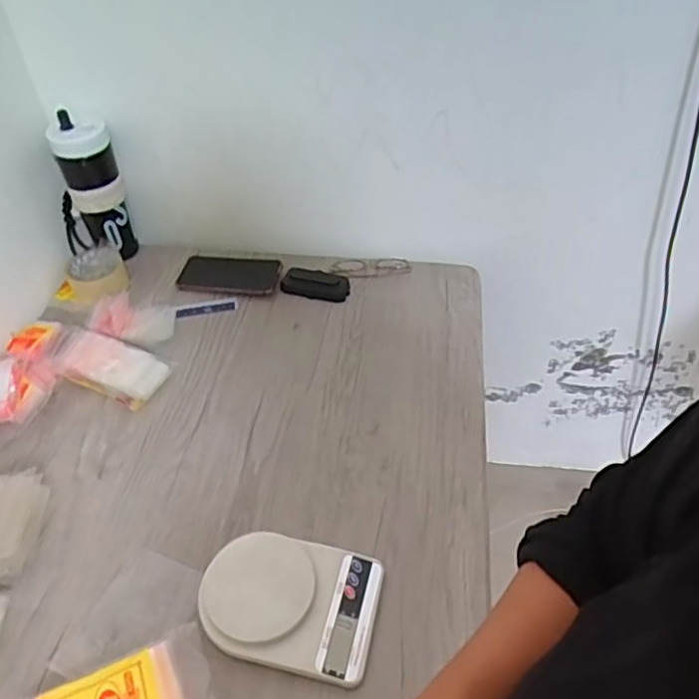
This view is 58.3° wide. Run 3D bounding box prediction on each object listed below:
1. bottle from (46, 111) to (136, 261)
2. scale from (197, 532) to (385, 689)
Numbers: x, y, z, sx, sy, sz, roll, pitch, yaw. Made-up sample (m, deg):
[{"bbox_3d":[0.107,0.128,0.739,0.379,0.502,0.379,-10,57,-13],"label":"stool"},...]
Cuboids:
[{"bbox_3d":[-0.408,-0.243,0.991,0.101,0.231,0.081,-35,55,-28],"label":"bottle"},{"bbox_3d":[-0.062,0.260,0.656,0.180,0.040,0.133,9,47,9],"label":"scale"}]

